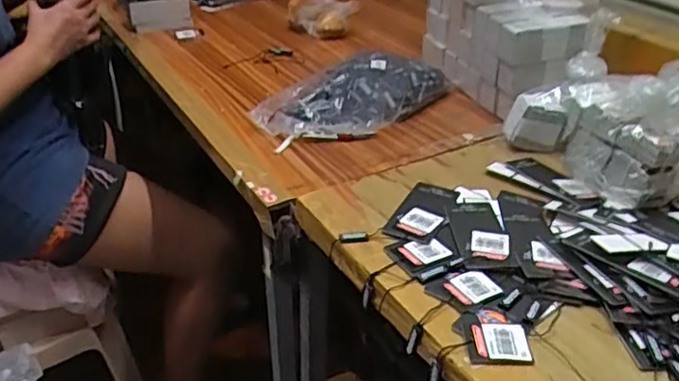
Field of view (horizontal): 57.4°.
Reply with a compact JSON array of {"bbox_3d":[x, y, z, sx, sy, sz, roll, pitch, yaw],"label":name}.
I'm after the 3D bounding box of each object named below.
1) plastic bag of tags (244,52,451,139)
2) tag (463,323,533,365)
[{"bbox_3d":[0.023,-0.136,0.840,0.161,0.048,0.258,26,42,34],"label":"plastic bag of tags"},{"bbox_3d":[0.124,0.120,0.488,0.049,0.007,0.039,-1,34,0],"label":"tag"}]

